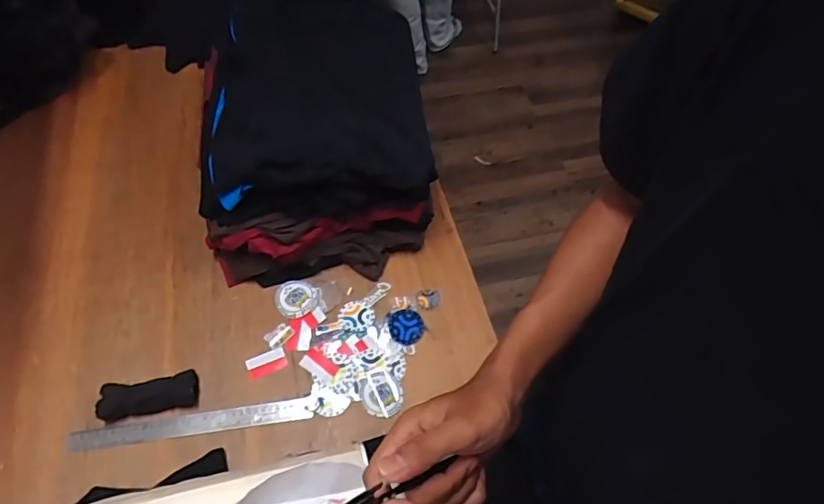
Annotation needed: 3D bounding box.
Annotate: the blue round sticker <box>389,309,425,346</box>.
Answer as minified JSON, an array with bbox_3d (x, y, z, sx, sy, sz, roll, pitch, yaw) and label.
[{"bbox_3d":[-0.008,0.114,0.785,0.053,0.005,0.053,4,67,-10],"label":"blue round sticker"}]

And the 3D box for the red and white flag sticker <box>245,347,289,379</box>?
[{"bbox_3d":[-0.213,0.163,0.754,0.056,0.004,0.032,-19,67,-16],"label":"red and white flag sticker"}]

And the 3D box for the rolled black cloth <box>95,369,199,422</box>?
[{"bbox_3d":[-0.360,0.196,0.708,0.127,0.026,0.047,-9,60,-7],"label":"rolled black cloth"}]

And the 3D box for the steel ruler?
[{"bbox_3d":[-0.302,0.235,0.705,0.316,0.009,0.029,-8,60,-6],"label":"steel ruler"}]

